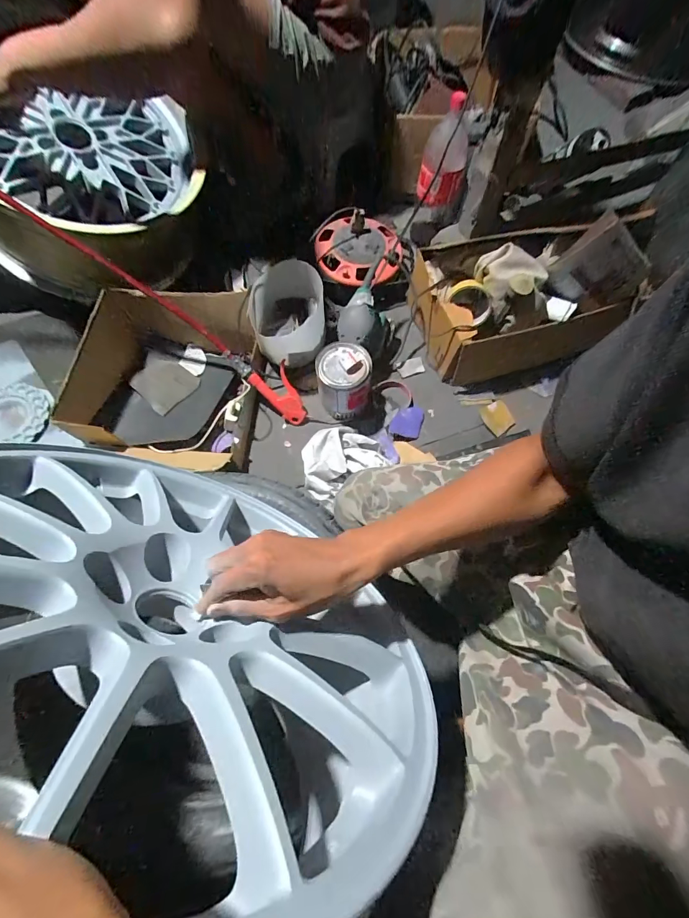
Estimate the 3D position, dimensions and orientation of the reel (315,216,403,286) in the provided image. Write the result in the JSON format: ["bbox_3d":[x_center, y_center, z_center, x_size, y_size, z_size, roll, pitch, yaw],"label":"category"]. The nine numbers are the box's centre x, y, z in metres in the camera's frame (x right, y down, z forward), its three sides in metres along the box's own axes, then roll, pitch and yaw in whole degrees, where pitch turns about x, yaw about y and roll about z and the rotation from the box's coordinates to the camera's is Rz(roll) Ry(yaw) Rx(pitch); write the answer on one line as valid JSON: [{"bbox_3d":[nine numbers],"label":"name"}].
[{"bbox_3d":[0.034,-0.485,0.885,0.205,0.048,0.196,0,68,0],"label":"reel"}]

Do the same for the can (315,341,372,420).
[{"bbox_3d":[-0.001,-0.159,0.775,0.103,0.146,0.097,0,68,-1],"label":"can"}]

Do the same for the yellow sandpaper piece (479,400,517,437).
[{"bbox_3d":[0.332,-0.091,0.835,0.067,0.005,0.074,-24,73,-8],"label":"yellow sandpaper piece"}]

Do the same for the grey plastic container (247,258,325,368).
[{"bbox_3d":[-0.114,-0.288,0.798,0.148,0.141,0.148,-9,69,-4],"label":"grey plastic container"}]

